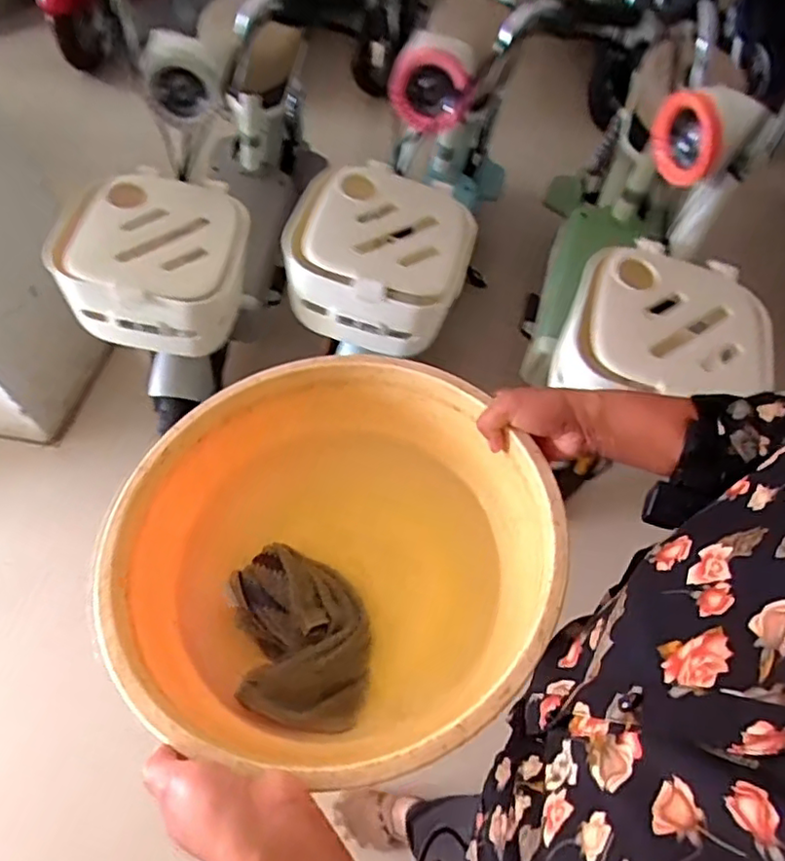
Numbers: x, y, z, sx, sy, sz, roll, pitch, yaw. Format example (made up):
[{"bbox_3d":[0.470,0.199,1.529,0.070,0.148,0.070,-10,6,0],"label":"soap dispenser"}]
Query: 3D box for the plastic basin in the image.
[{"bbox_3d":[-0.051,0.095,0.539,0.361,0.156,0.343,-1,63,2],"label":"plastic basin"}]

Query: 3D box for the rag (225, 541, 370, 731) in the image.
[{"bbox_3d":[-0.081,0.177,0.543,0.111,0.028,0.160,-14,64,-5],"label":"rag"}]

